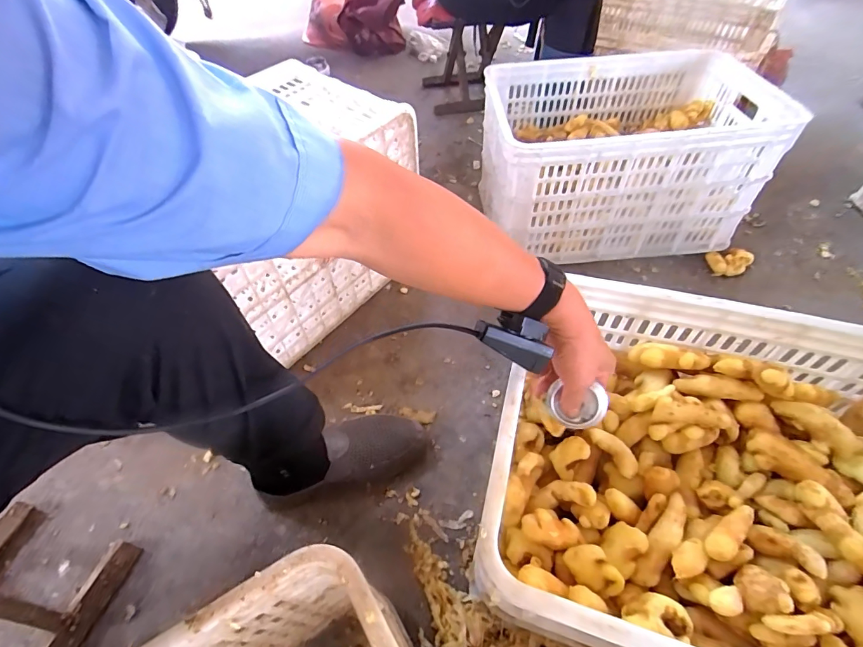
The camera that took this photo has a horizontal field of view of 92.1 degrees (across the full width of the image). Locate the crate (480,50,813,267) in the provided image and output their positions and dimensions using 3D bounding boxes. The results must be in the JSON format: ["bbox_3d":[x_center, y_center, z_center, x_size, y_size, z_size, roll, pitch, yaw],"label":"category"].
[{"bbox_3d":[0.408,-0.373,0.931,0.556,0.273,0.363,-3,52,0],"label":"crate"}]

